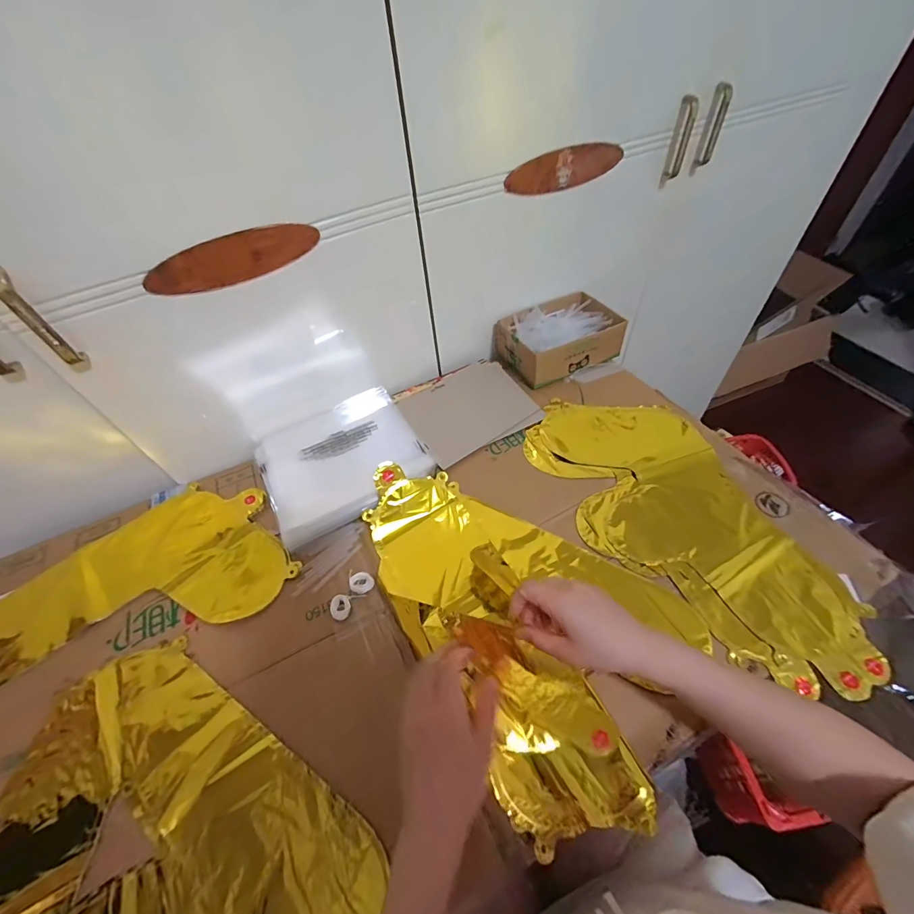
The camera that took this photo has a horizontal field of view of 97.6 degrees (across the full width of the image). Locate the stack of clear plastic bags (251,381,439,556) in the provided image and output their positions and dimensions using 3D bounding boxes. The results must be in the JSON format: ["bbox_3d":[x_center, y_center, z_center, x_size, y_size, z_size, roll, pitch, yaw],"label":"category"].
[{"bbox_3d":[-0.172,0.000,0.594,0.221,0.024,0.210,-27,54,-16],"label":"stack of clear plastic bags"}]

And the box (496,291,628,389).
[{"bbox_3d":[0.172,-0.203,0.691,0.184,0.065,0.134,-19,52,-10],"label":"box"}]

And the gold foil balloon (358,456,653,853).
[{"bbox_3d":[0.023,0.175,0.434,0.136,0.048,0.418,-28,56,-16],"label":"gold foil balloon"}]

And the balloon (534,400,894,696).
[{"bbox_3d":[0.273,0.073,0.508,0.228,0.020,0.430,-20,52,-10],"label":"balloon"}]

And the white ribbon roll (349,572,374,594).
[{"bbox_3d":[-0.114,0.150,0.478,0.027,0.005,0.026,-2,51,3],"label":"white ribbon roll"}]

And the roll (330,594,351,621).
[{"bbox_3d":[-0.134,0.174,0.462,0.022,0.009,0.027,-17,52,-9],"label":"roll"}]

